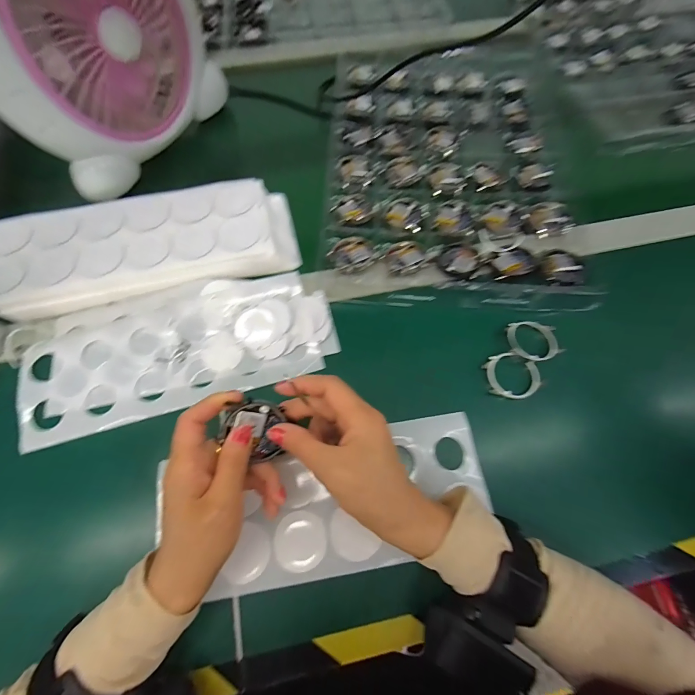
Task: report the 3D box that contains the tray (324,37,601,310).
[{"bbox_3d":[0.126,-0.252,0.434,0.292,0.018,0.439,4,67,1],"label":"tray"}]

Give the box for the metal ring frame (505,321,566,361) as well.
[{"bbox_3d":[0.186,-0.007,0.337,0.048,0.005,0.045,-11,68,-5],"label":"metal ring frame"}]

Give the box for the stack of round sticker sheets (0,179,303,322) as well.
[{"bbox_3d":[-0.211,-0.110,0.361,0.305,0.030,0.119,-14,68,-6],"label":"stack of round sticker sheets"}]

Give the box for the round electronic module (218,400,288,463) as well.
[{"bbox_3d":[-0.069,0.060,0.243,0.044,0.010,0.044,-3,100,-15],"label":"round electronic module"}]

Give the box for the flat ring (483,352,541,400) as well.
[{"bbox_3d":[0.160,0.027,0.325,0.049,0.006,0.046,0,67,-1],"label":"flat ring"}]

